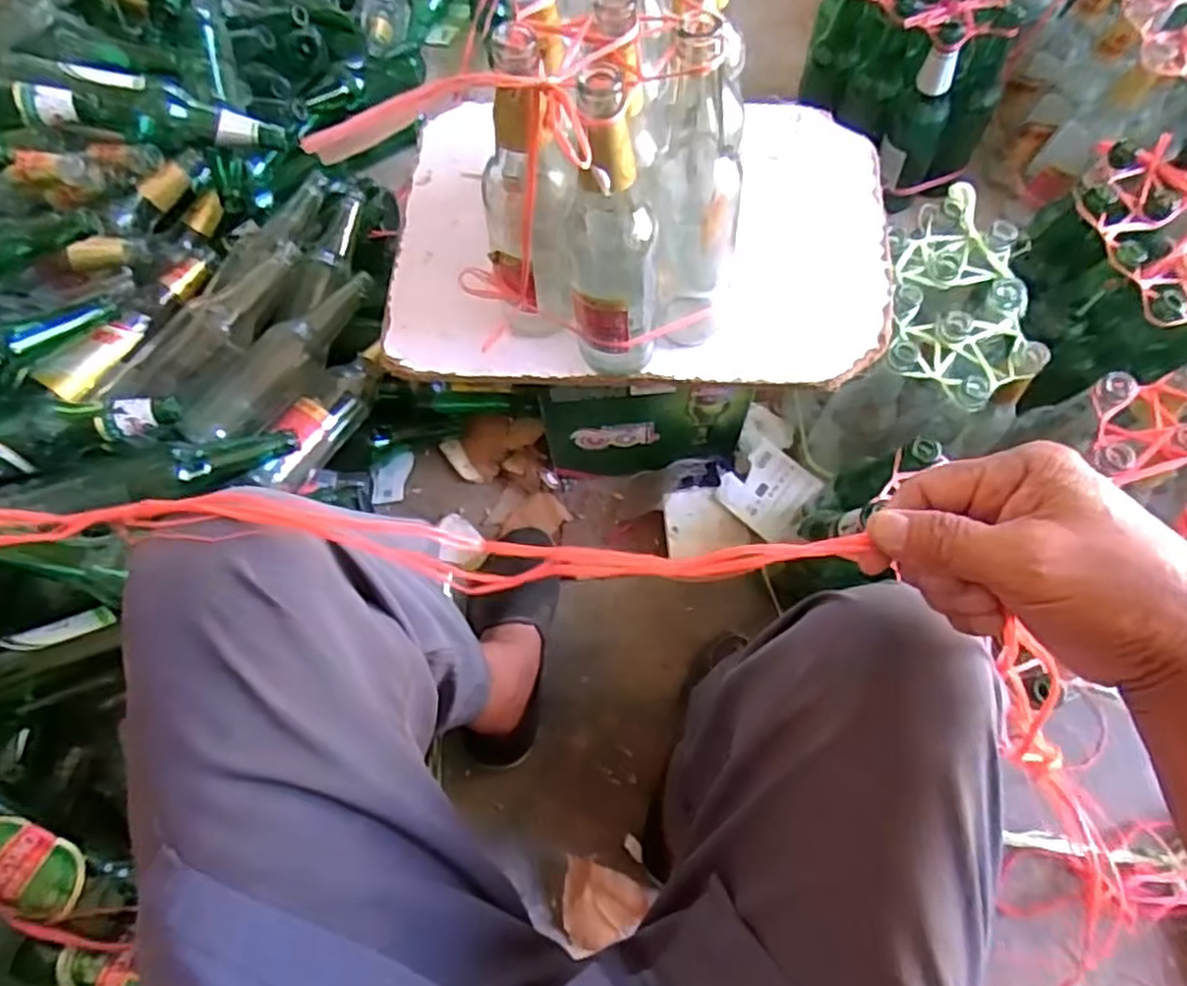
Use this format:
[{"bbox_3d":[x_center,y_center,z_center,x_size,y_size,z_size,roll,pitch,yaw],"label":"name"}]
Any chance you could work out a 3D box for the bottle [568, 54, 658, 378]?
[{"bbox_3d":[0.016,-0.179,0.527,0.063,0.248,0.073,1,68,1],"label":"bottle"}]

